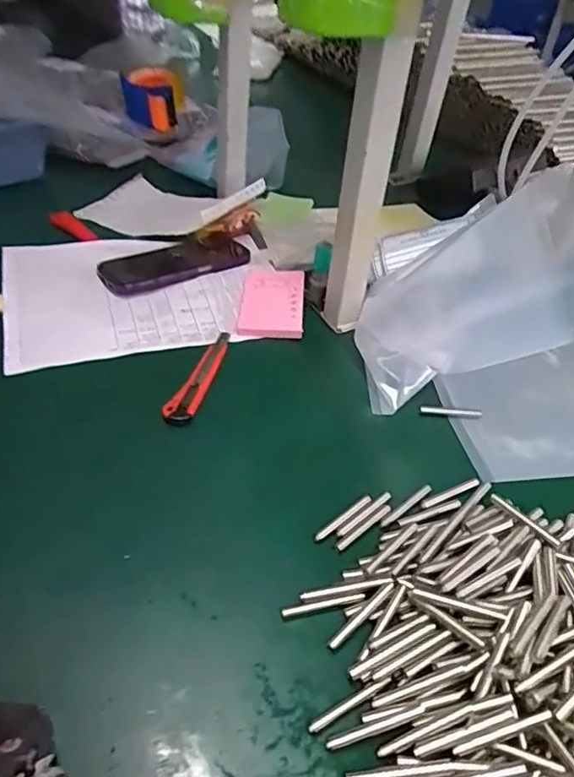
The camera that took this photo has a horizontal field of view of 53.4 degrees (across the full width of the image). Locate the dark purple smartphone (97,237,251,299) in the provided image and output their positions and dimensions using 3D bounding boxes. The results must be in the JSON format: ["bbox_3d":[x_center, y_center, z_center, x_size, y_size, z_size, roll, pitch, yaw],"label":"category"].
[{"bbox_3d":[-0.130,-0.147,0.661,0.168,0.012,0.082,-21,50,-27],"label":"dark purple smartphone"}]

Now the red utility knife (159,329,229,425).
[{"bbox_3d":[-0.077,-0.013,0.537,0.025,0.018,0.133,16,44,9],"label":"red utility knife"}]

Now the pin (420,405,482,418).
[{"bbox_3d":[0.154,0.022,0.534,0.060,0.006,0.007,2,42,-5],"label":"pin"}]

